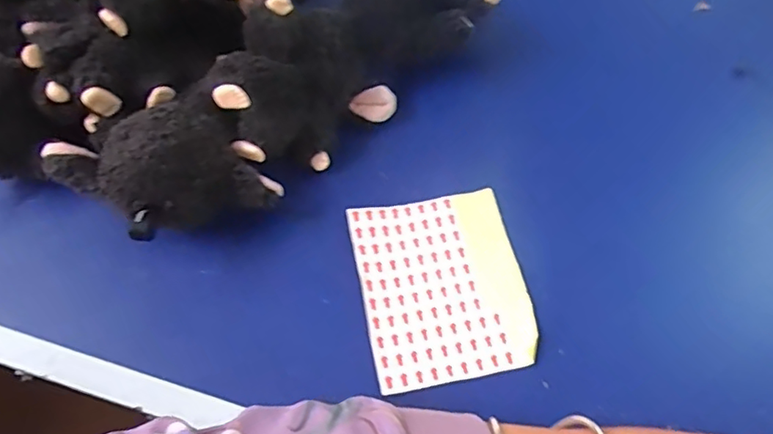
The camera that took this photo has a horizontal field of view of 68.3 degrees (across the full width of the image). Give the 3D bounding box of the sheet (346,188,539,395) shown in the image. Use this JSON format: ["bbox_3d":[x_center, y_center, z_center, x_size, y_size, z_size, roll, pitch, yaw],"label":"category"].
[{"bbox_3d":[0.035,0.042,0.358,0.098,0.008,0.118,-10,63,-6],"label":"sheet"}]

